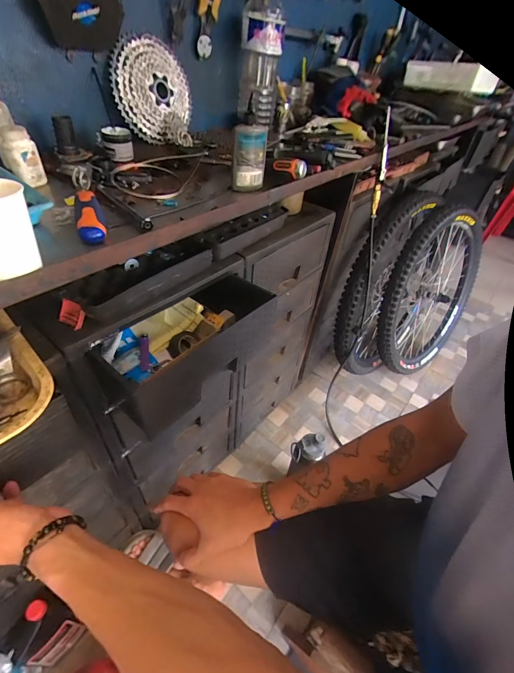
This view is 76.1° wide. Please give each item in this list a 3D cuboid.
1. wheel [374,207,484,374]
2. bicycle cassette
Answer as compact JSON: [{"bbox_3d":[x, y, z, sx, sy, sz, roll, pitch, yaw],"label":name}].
[{"bbox_3d":[0.725,-0.181,1.403,0.711,0.691,0.114,-34,40,-26],"label":"wheel"},{"bbox_3d":[-0.218,-0.529,0.707,0.033,0.186,0.189,30,76,37],"label":"bicycle cassette"}]

